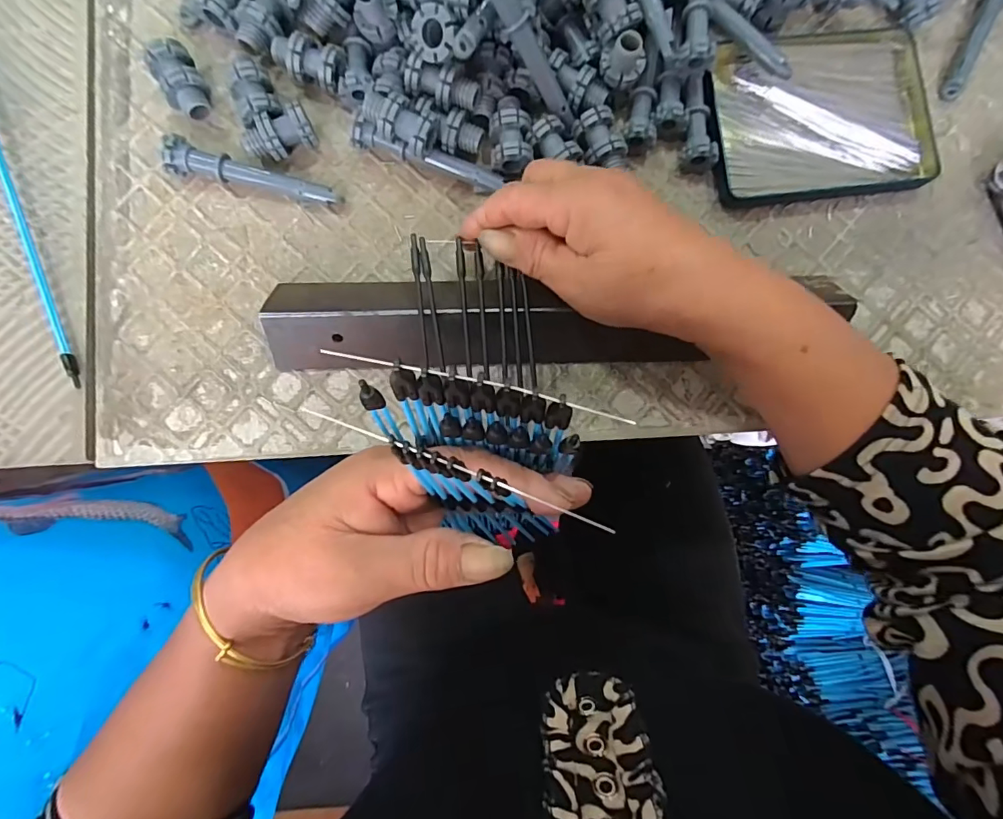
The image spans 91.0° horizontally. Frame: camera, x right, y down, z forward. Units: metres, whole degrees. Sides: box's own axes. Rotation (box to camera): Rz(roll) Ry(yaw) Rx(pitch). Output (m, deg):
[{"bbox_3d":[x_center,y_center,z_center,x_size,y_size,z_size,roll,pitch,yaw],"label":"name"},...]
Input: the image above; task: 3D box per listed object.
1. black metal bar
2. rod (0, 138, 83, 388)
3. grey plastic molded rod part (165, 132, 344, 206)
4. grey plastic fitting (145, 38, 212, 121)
[{"bbox_3d":[0.032,-0.048,0.272,0.309,0.030,0.047,-1,88,-2],"label":"black metal bar"},{"bbox_3d":[-0.273,-0.134,0.267,0.011,0.011,0.254,-19,89,-3],"label":"rod"},{"bbox_3d":[-0.137,-0.130,0.275,0.091,0.020,0.017,12,87,-2],"label":"grey plastic molded rod part"},{"bbox_3d":[-0.175,-0.180,0.274,0.022,0.024,0.036,-33,89,-3],"label":"grey plastic fitting"}]

